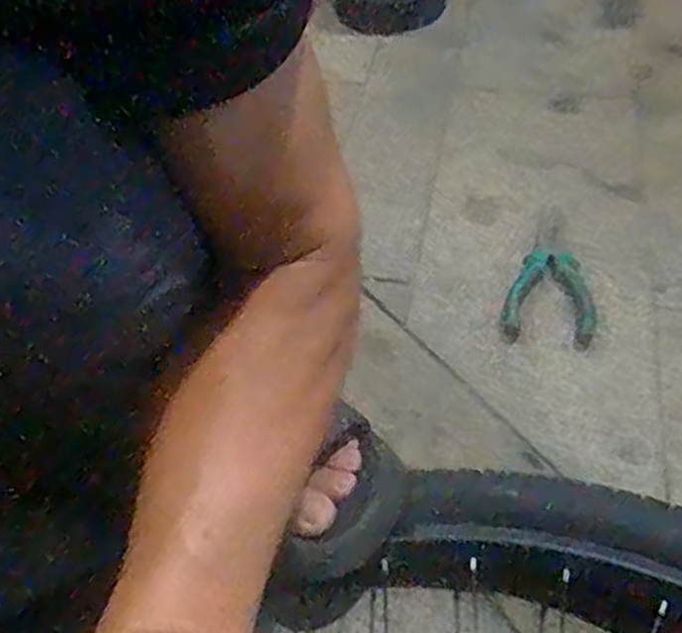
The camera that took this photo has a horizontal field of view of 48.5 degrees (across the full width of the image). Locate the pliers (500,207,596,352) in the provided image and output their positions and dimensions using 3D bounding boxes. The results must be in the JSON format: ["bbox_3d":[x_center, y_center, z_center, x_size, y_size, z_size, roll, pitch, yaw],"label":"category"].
[{"bbox_3d":[0.176,-0.039,0.639,0.071,0.010,0.156,7,50,10],"label":"pliers"}]

